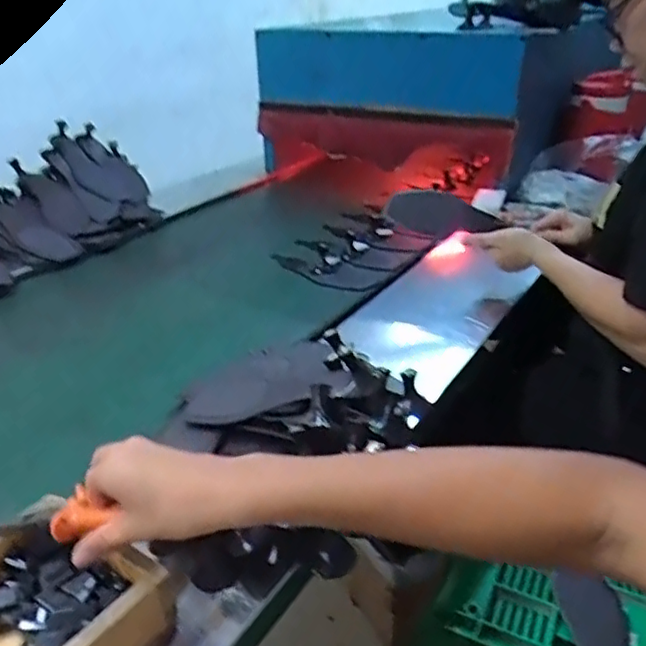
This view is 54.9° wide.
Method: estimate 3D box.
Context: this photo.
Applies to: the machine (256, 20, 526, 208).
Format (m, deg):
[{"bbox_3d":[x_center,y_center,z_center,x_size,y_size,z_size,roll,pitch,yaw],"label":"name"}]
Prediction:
[{"bbox_3d":[0.154,-0.508,1.507,0.729,0.376,0.303,23,37,37],"label":"machine"}]

